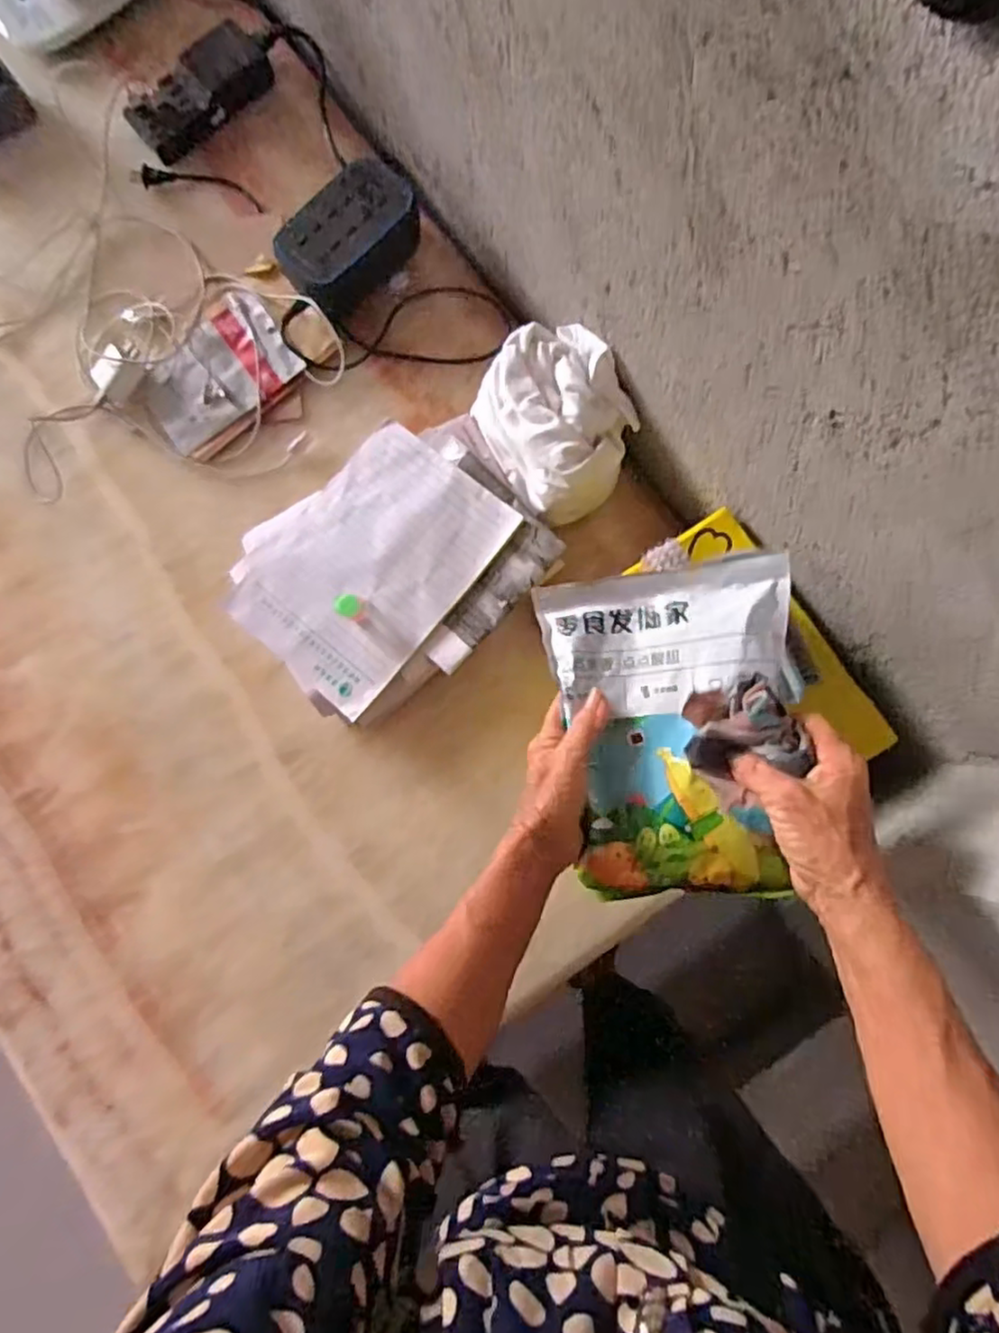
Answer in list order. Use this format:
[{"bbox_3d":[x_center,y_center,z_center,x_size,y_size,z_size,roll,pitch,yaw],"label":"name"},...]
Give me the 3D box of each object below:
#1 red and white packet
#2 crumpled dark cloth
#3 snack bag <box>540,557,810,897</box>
[{"bbox_3d":[-0.312,-0.323,0.754,0.170,0.008,0.118,-43,82,0],"label":"red and white packet"},{"bbox_3d":[0.150,0.038,0.419,0.064,0.032,0.059,-10,83,4],"label":"crumpled dark cloth"},{"bbox_3d":[0.119,0.039,0.458,0.160,0.026,0.220,-9,78,19],"label":"snack bag"}]

